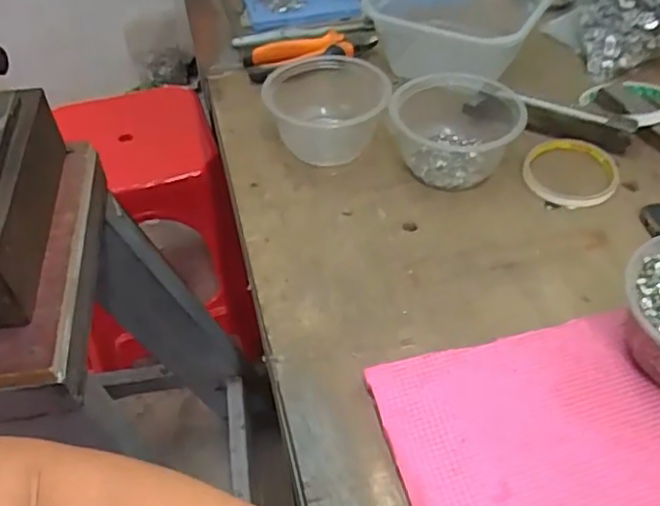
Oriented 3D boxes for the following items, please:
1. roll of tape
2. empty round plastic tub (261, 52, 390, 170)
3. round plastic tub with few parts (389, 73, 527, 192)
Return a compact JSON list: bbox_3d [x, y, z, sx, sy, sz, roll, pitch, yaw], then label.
[{"bbox_3d":[0.222,-0.075,0.582,0.082,0.009,0.090,-1,47,1],"label":"roll of tape"},{"bbox_3d":[-0.003,-0.139,0.606,0.113,0.057,0.120,-1,47,1],"label":"empty round plastic tub"},{"bbox_3d":[0.117,-0.122,0.588,0.115,0.060,0.128,7,47,8],"label":"round plastic tub with few parts"}]

